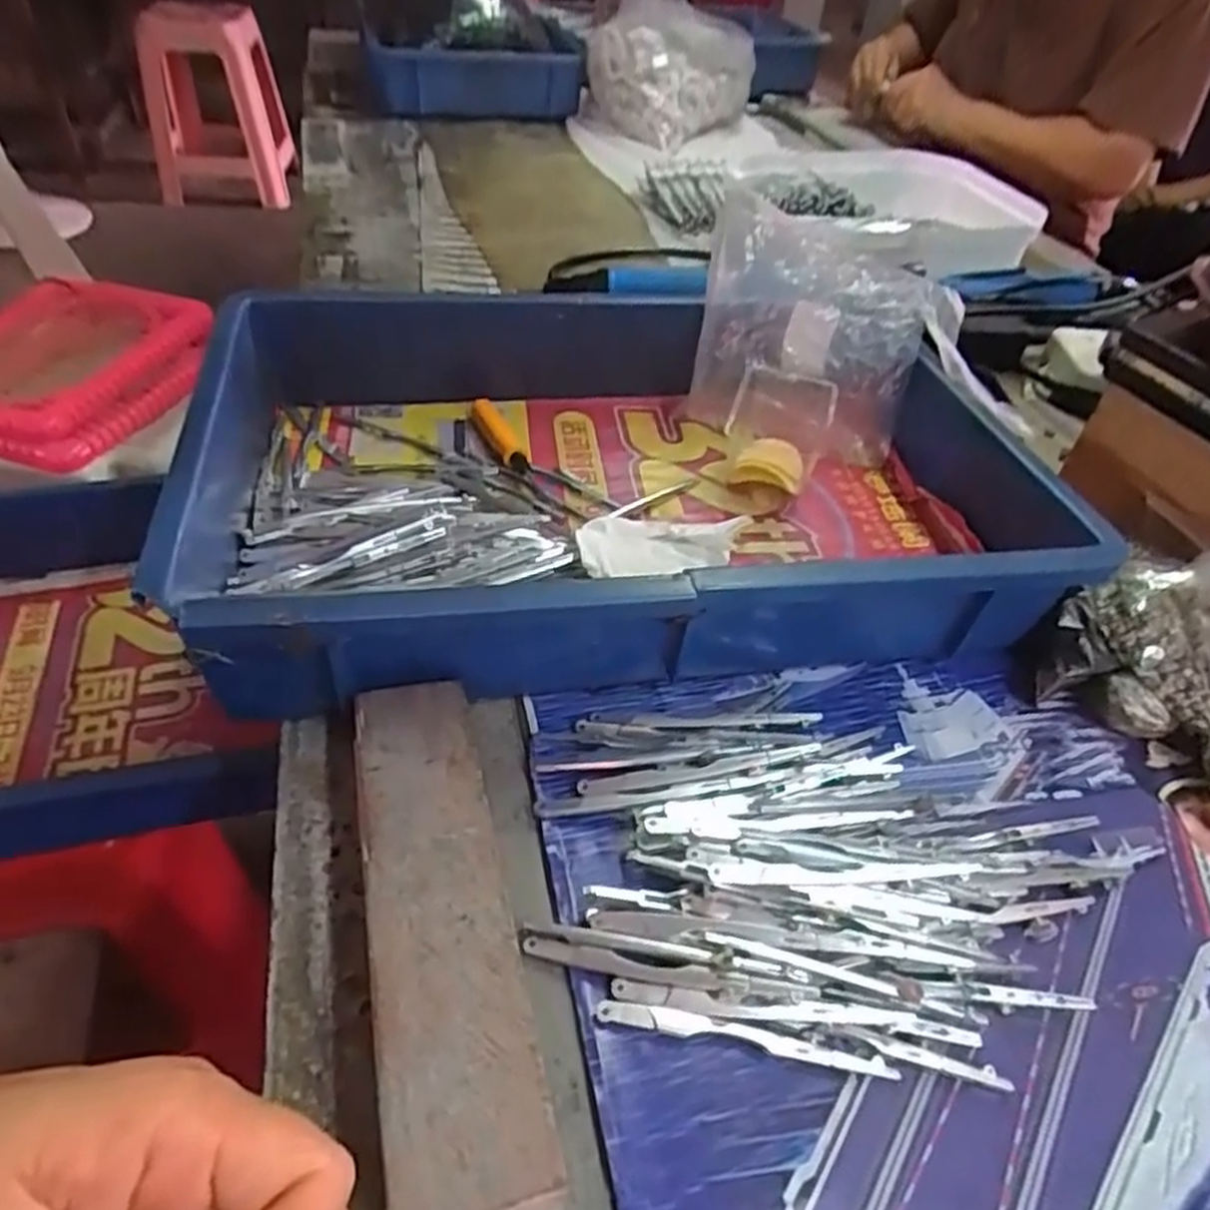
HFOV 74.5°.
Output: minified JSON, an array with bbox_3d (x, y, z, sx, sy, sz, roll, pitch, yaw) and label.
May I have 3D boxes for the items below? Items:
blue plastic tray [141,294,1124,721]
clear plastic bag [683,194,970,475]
[{"bbox_3d":[0.005,-0.083,0.447,0.429,0.075,0.297,-4,46,-12],"label":"blue plastic tray"},{"bbox_3d":[0.129,-0.167,0.516,0.153,0.132,0.033,24,17,3],"label":"clear plastic bag"}]

